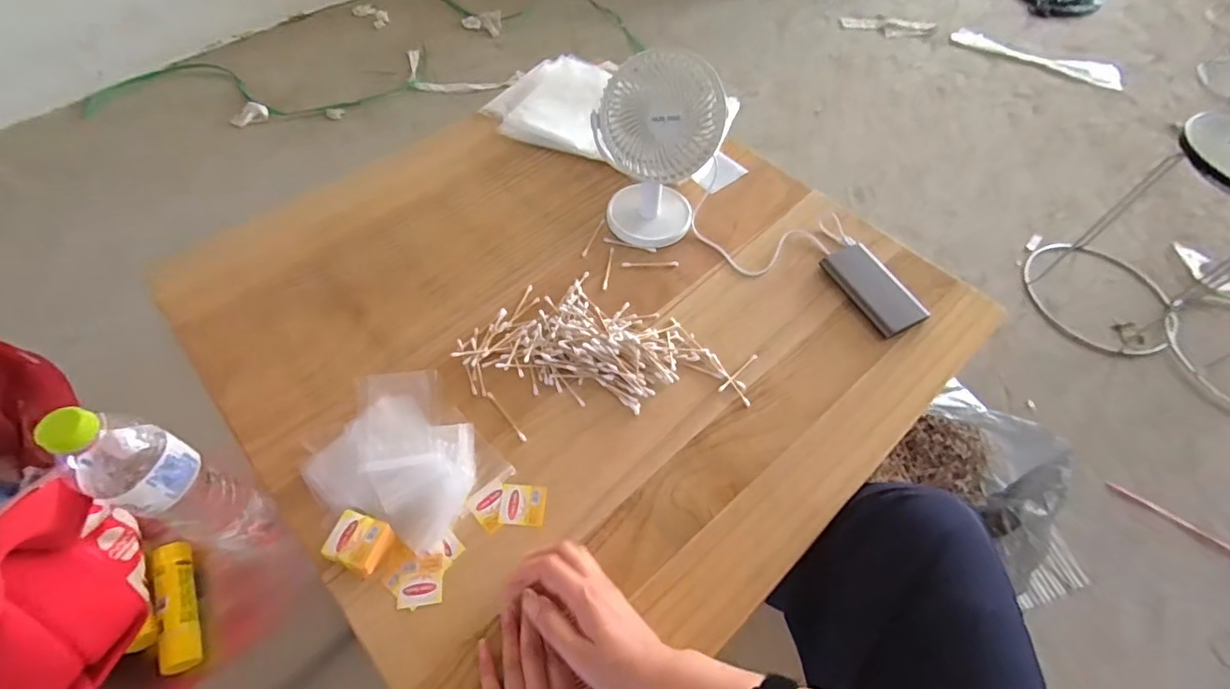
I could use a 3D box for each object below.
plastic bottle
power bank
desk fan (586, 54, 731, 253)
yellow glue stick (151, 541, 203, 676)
[{"bbox_3d":[-0.388,0.122,0.477,0.076,0.228,0.063,17,57,9],"label":"plastic bottle"},{"bbox_3d":[0.325,-0.073,0.690,0.076,0.010,0.133,-23,60,-17],"label":"power bank"},{"bbox_3d":[0.049,-0.225,0.668,0.126,0.202,0.109,29,59,16],"label":"desk fan"},{"bbox_3d":[-0.405,0.239,0.507,0.028,0.024,0.115,-22,60,-17],"label":"yellow glue stick"}]

